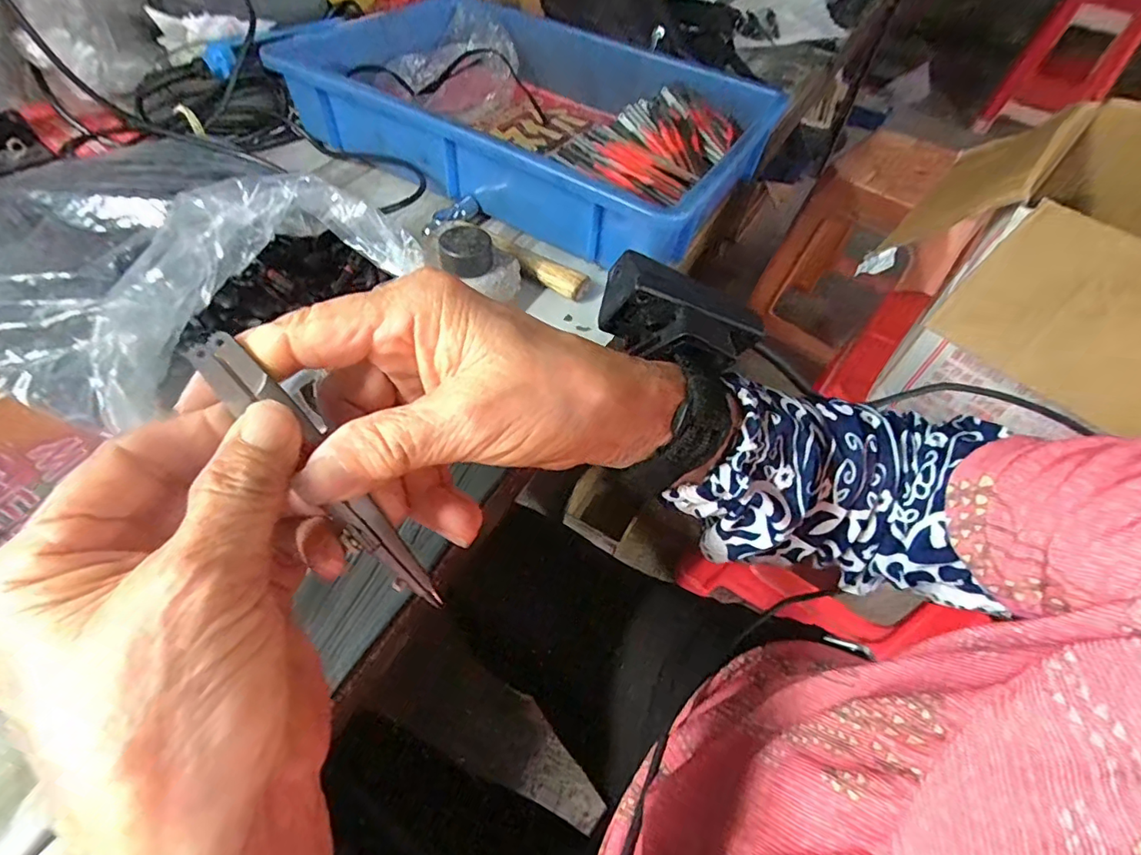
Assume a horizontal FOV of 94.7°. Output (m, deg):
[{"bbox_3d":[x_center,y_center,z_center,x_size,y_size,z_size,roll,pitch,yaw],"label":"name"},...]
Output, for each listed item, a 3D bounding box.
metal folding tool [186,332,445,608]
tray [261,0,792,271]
[{"bbox_3d":[-0.077,0.018,0.168,0.015,0.005,0.107,-45,108,-31],"label":"metal folding tool"},{"bbox_3d":[-0.074,-0.340,0.545,0.514,0.077,0.298,27,55,15],"label":"tray"}]

